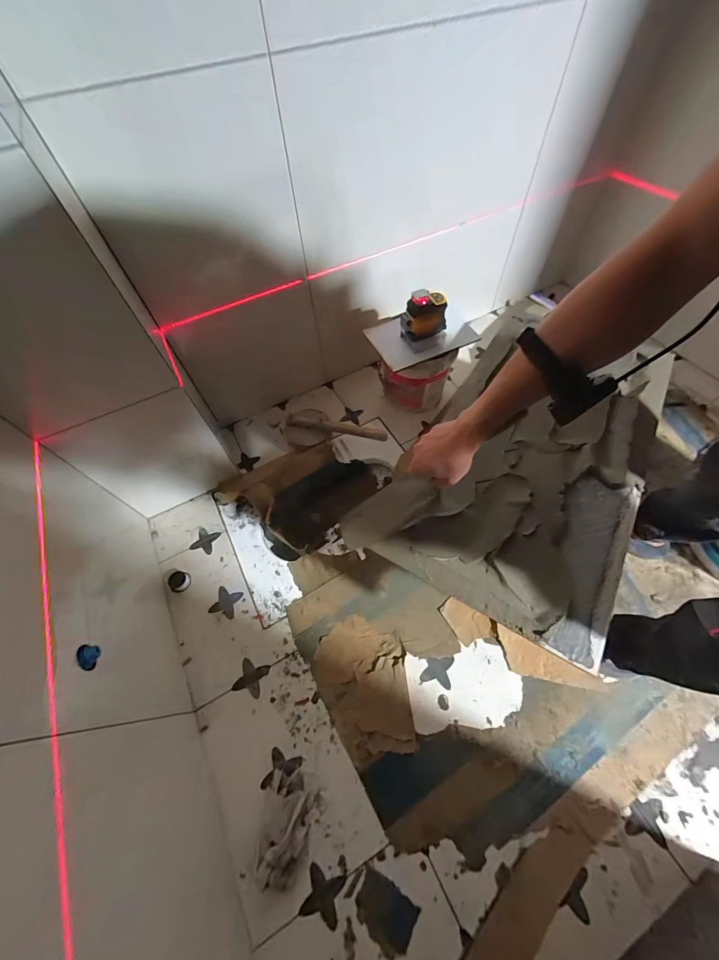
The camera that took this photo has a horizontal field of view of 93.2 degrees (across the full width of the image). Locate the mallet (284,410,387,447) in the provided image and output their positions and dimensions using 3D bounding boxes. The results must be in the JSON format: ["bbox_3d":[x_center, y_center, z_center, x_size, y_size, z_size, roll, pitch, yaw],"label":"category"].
[{"bbox_3d":[-0.085,-0.174,1.102,0.360,0.079,0.144,7,60,27],"label":"mallet"}]

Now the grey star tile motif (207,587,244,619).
[{"bbox_3d":[-0.361,0.331,0.919,0.068,0.004,0.069,12,62,11],"label":"grey star tile motif"}]

